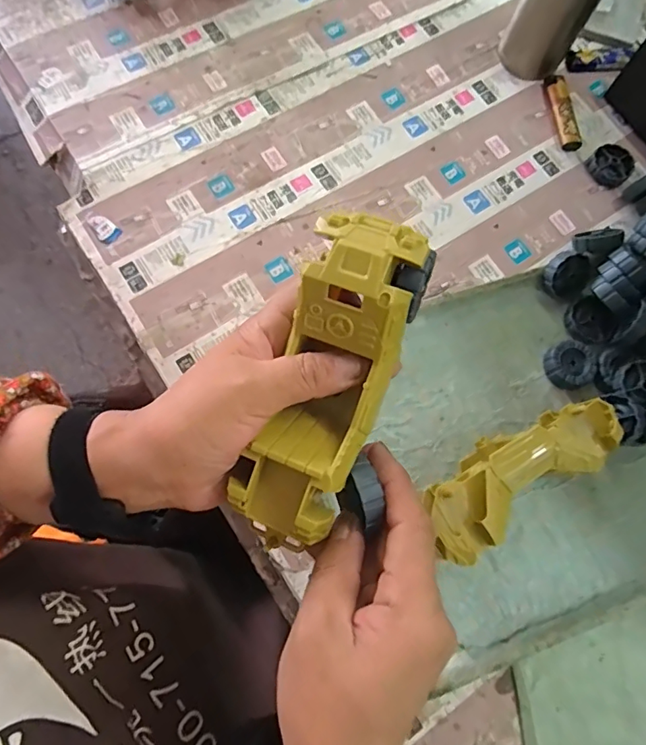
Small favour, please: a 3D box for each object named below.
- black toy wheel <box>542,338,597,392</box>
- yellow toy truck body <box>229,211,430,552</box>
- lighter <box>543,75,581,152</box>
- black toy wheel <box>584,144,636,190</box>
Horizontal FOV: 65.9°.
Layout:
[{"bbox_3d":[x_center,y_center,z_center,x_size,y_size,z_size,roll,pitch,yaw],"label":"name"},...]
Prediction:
[{"bbox_3d":[0.199,-0.007,0.400,0.040,0.011,0.037,1,73,-2],"label":"black toy wheel"},{"bbox_3d":[0.002,0.012,0.248,0.056,0.047,0.171,20,99,5],"label":"yellow toy truck body"},{"bbox_3d":[0.229,-0.249,0.477,0.019,0.012,0.079,-5,74,-4],"label":"lighter"},{"bbox_3d":[0.268,-0.192,0.464,0.035,0.013,0.038,1,73,-2],"label":"black toy wheel"}]

